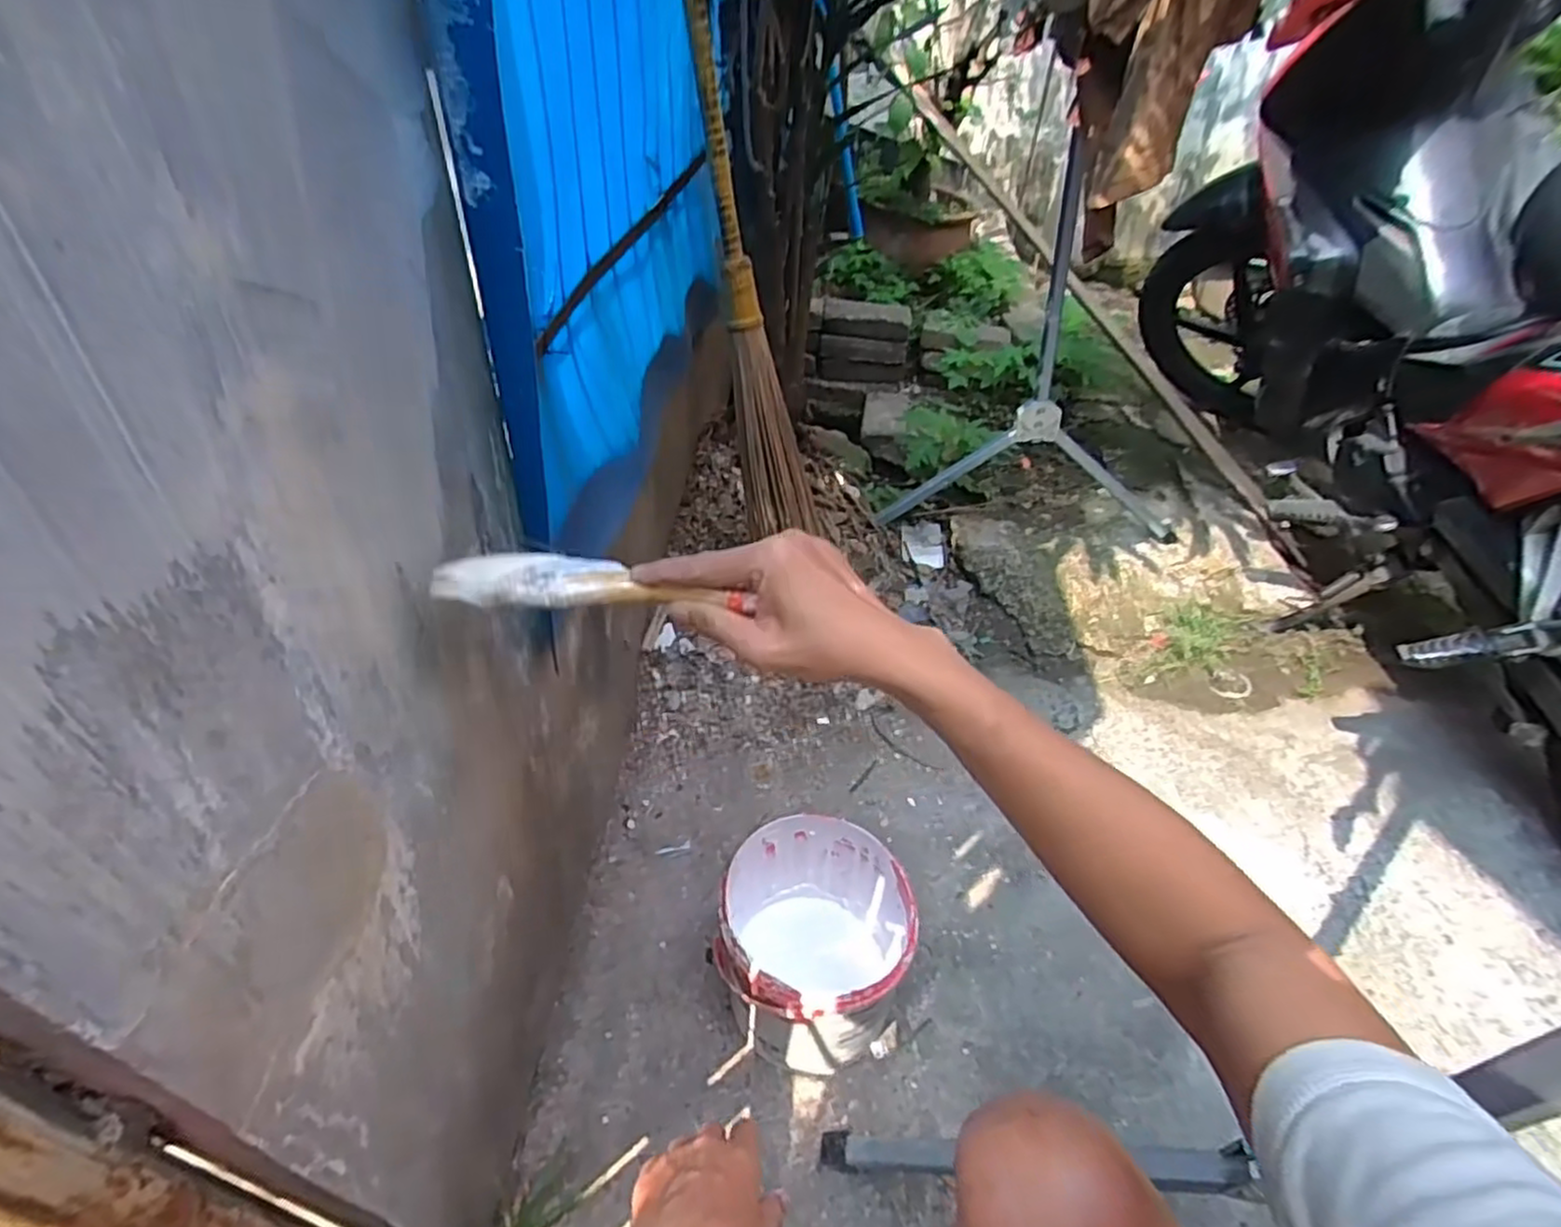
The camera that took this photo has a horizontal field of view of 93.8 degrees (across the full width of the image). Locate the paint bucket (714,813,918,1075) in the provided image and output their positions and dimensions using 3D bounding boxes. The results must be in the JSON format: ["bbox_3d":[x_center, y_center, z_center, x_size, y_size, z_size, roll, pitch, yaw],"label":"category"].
[{"bbox_3d":[0.035,0.330,0.731,0.177,0.185,0.176,3,42,-3],"label":"paint bucket"}]

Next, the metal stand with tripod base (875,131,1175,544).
[{"bbox_3d":[0.495,-0.417,1.245,0.538,0.636,0.098,4,42,-1],"label":"metal stand with tripod base"}]

